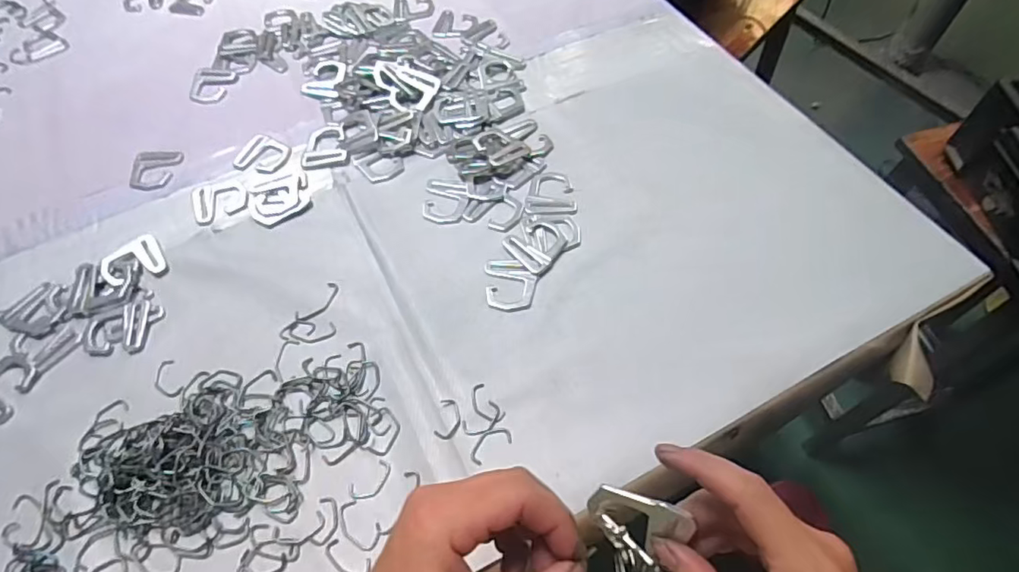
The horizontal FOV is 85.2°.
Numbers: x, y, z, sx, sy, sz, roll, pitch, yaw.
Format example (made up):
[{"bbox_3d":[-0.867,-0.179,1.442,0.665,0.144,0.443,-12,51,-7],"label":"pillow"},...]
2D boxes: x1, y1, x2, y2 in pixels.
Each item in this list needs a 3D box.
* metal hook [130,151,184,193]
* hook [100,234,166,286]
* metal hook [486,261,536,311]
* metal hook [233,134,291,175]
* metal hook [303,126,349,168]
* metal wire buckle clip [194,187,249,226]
[{"bbox_3d":[-0.369,-0.121,0.577,0.047,0.004,0.057,-8,59,-3],"label":"metal hook"},{"bbox_3d":[-0.349,-0.024,0.512,0.050,0.006,0.048,-31,63,-16],"label":"hook"},{"bbox_3d":[0.001,-0.002,0.484,0.044,0.004,0.051,0,59,2],"label":"metal hook"},{"bbox_3d":[-0.257,-0.136,0.581,0.052,0.006,0.045,20,62,13],"label":"metal hook"},{"bbox_3d":[-0.193,-0.146,0.578,0.045,0.005,0.052,-11,59,-4],"label":"metal hook"},{"bbox_3d":[-0.287,-0.086,0.551,0.052,0.004,0.050,-17,60,-8],"label":"metal wire buckle clip"}]

